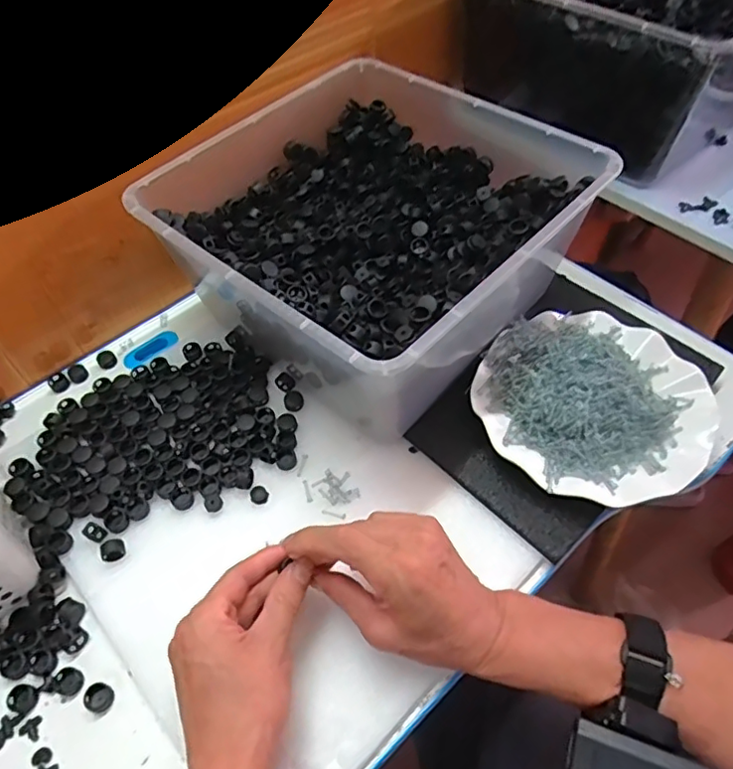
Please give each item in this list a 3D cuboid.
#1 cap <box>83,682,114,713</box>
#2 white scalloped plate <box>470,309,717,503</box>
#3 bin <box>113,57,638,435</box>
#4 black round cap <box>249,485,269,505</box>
[{"bbox_3d":[-0.180,0.210,0.388,0.020,0.004,0.017,21,58,17],"label":"cap"},{"bbox_3d":[0.187,0.016,0.480,0.175,0.039,0.176,-1,54,2],"label":"white scalloped plate"},{"bbox_3d":[0.005,-0.128,0.522,0.296,0.145,0.295,35,63,25],"label":"bin"},{"bbox_3d":[-0.086,0.088,0.463,0.014,0.005,0.014,-1,54,2],"label":"black round cap"}]

